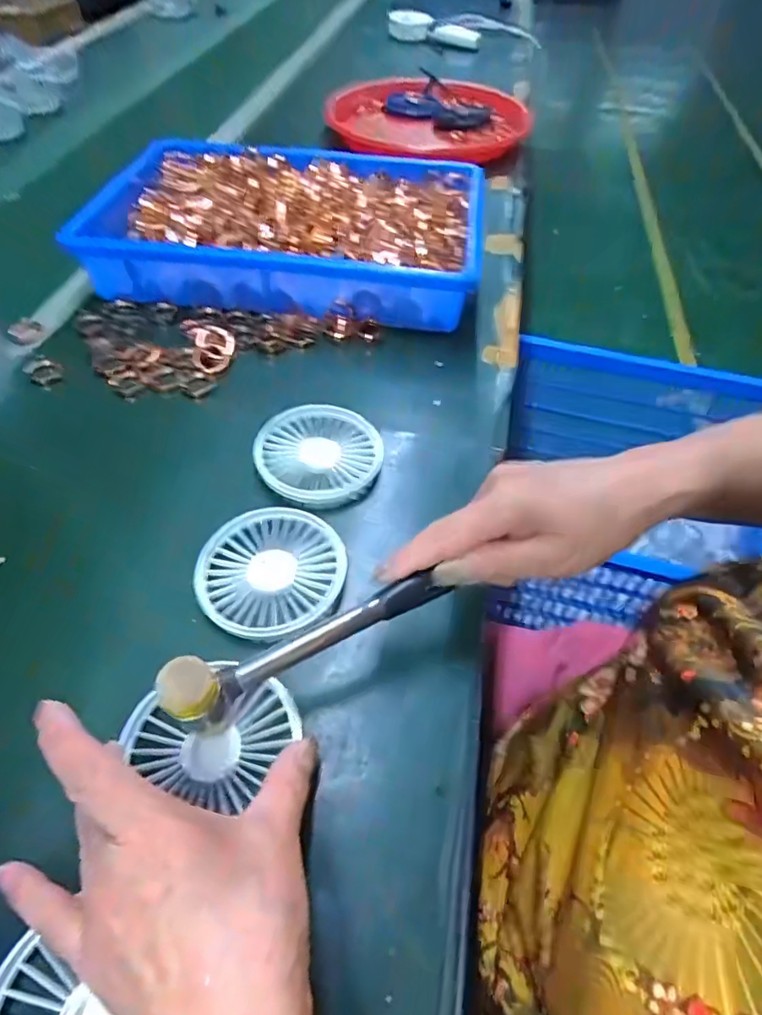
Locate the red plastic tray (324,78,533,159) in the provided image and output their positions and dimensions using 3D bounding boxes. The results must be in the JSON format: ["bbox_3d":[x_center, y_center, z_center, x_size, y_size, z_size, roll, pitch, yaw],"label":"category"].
[{"bbox_3d":[0.062,-0.537,0.780,0.283,0.041,0.303,7,51,4],"label":"red plastic tray"}]

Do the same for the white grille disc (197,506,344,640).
[{"bbox_3d":[-0.069,0.037,0.343,0.089,0.007,0.086,16,52,11],"label":"white grille disc"}]

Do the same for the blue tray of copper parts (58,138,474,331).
[{"bbox_3d":[-0.089,-0.278,0.557,0.365,0.072,0.235,5,51,3],"label":"blue tray of copper parts"}]

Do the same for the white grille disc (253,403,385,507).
[{"bbox_3d":[-0.044,-0.040,0.407,0.090,0.016,0.086,1,51,-1],"label":"white grille disc"}]

